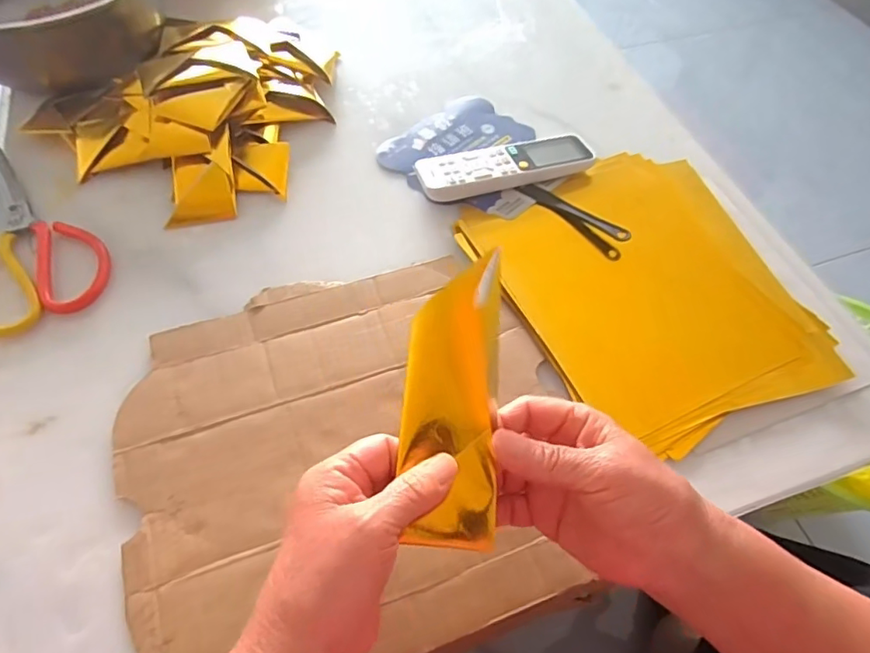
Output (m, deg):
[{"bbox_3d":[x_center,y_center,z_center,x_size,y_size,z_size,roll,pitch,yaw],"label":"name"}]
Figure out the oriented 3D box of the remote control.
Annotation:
[{"bbox_3d":[0.070,-0.156,0.524,0.177,0.026,0.056,-17,59,-13],"label":"remote control"}]

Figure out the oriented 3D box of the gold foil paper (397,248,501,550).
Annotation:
[{"bbox_3d":[0.009,0.038,0.288,0.049,0.017,0.152,3,81,-1],"label":"gold foil paper"}]

